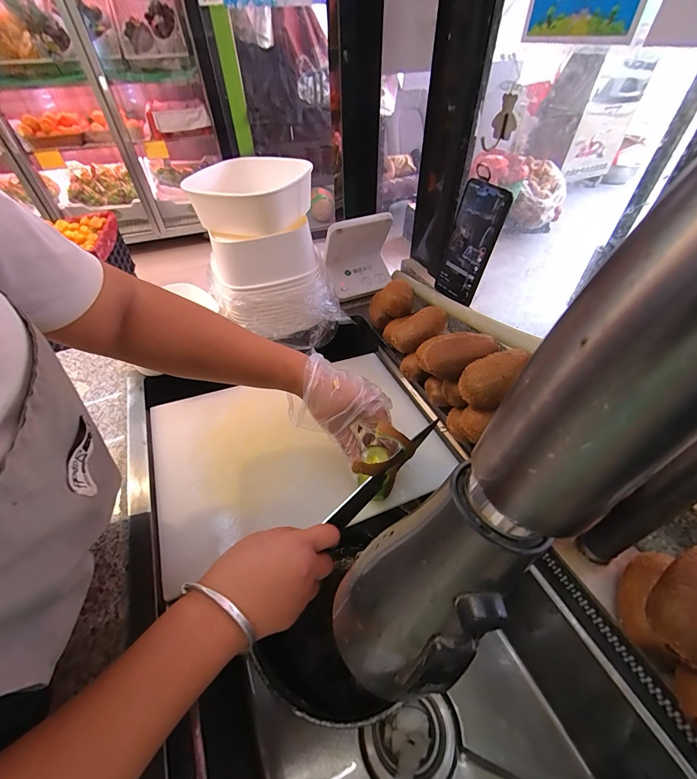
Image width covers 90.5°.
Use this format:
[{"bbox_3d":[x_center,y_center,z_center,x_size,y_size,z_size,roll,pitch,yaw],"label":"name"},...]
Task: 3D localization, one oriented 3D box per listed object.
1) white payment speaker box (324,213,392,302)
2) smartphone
[{"bbox_3d":[0.019,-0.236,0.605,0.116,0.126,0.059,-13,47,-9],"label":"white payment speaker box"},{"bbox_3d":[0.174,-0.206,0.501,0.011,0.160,0.085,-15,48,-25],"label":"smartphone"}]

